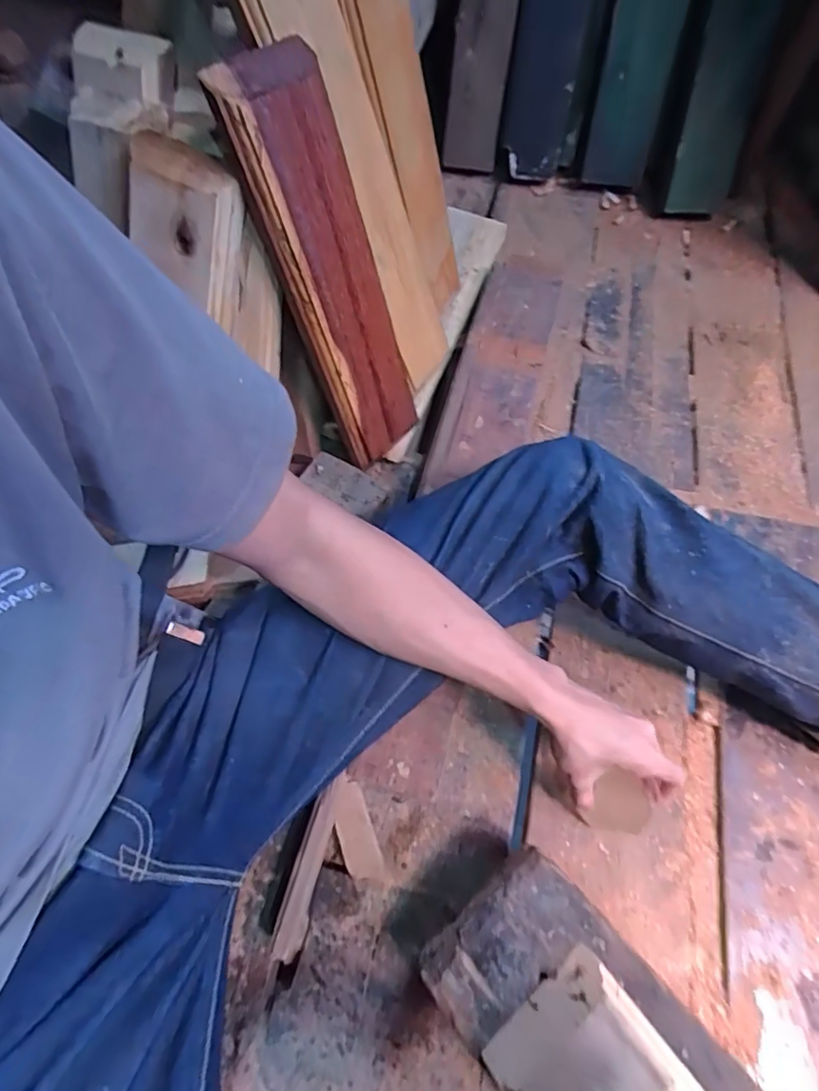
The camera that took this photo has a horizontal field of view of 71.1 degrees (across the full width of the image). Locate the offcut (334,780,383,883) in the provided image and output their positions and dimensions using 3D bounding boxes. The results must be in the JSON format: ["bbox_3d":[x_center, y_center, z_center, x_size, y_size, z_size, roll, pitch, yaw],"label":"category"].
[{"bbox_3d":[-0.053,0.280,0.559,0.033,0.016,0.087,-19,63,-8],"label":"offcut"}]

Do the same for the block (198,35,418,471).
[{"bbox_3d":[-0.069,-0.254,0.573,0.105,0.372,0.042,-33,43,-14],"label":"block"}]

